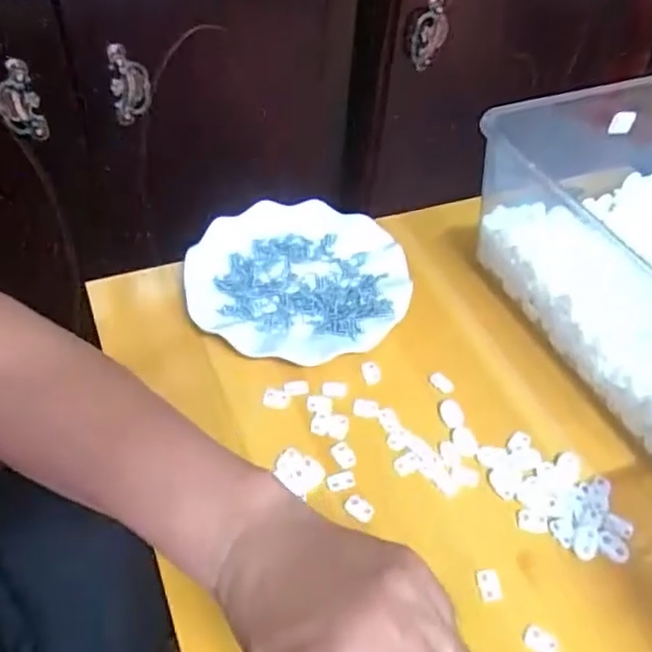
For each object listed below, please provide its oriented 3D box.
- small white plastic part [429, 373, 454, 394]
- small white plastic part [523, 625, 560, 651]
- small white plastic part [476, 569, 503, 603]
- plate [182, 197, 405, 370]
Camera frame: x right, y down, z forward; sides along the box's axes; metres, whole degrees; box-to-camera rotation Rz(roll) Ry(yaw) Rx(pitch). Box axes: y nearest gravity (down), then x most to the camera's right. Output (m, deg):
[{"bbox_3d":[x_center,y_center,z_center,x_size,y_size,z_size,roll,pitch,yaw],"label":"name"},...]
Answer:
[{"bbox_3d":[0.090,0.043,0.503,0.013,0.004,0.021,-32,58,-30],"label":"small white plastic part"},{"bbox_3d":[0.127,0.185,0.381,0.021,0.004,0.014,23,49,15],"label":"small white plastic part"},{"bbox_3d":[0.101,0.159,0.400,0.014,0.004,0.018,-3,48,-9],"label":"small white plastic part"},{"bbox_3d":[-0.023,-0.038,0.550,0.178,0.026,0.170,3,47,-3],"label":"plate"}]

